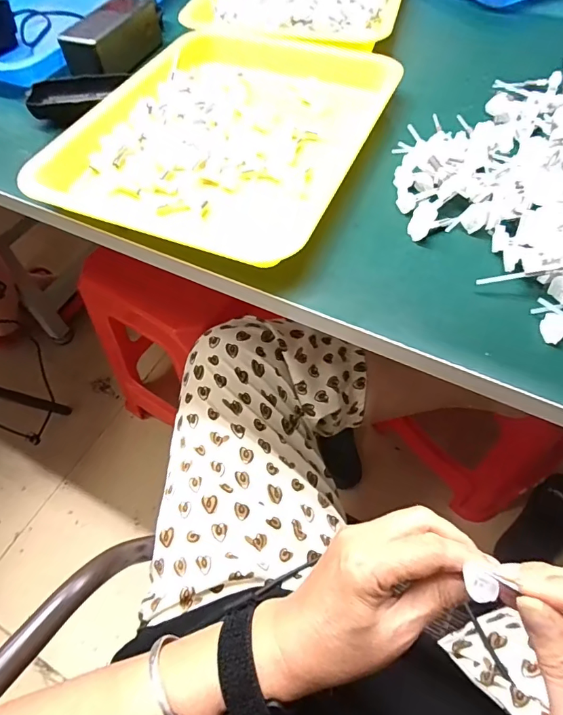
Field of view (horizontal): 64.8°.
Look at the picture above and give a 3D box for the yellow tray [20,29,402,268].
[{"bbox_3d":[-0.050,-0.224,0.429,0.259,0.029,0.305,19,60,14],"label":"yellow tray"}]

